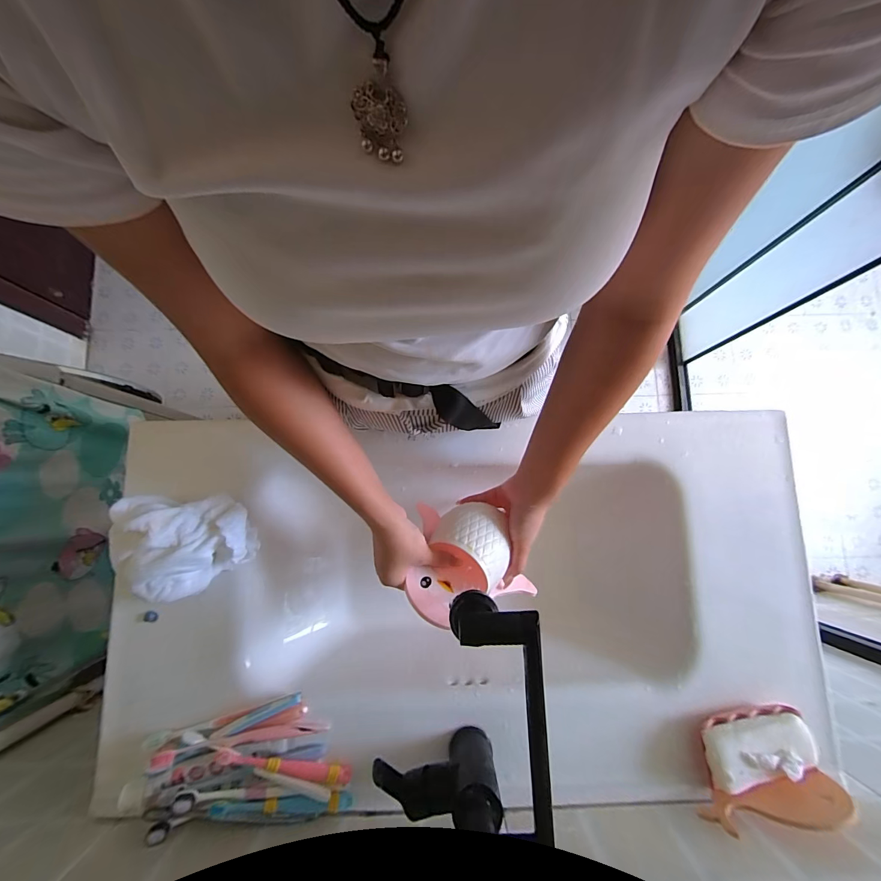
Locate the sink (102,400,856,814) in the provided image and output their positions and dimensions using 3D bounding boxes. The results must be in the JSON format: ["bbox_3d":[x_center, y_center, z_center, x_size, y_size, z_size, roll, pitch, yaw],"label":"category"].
[{"bbox_3d":[0.018,0.201,0.543,0.871,0.152,0.463,2,82,0],"label":"sink"}]

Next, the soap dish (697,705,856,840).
[{"bbox_3d":[0.350,0.356,0.425,0.145,0.075,0.081,-15,83,-2],"label":"soap dish"}]

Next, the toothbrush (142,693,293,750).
[{"bbox_3d":[-0.264,0.336,0.464,0.169,0.019,0.013,-15,83,-2],"label":"toothbrush"}]

